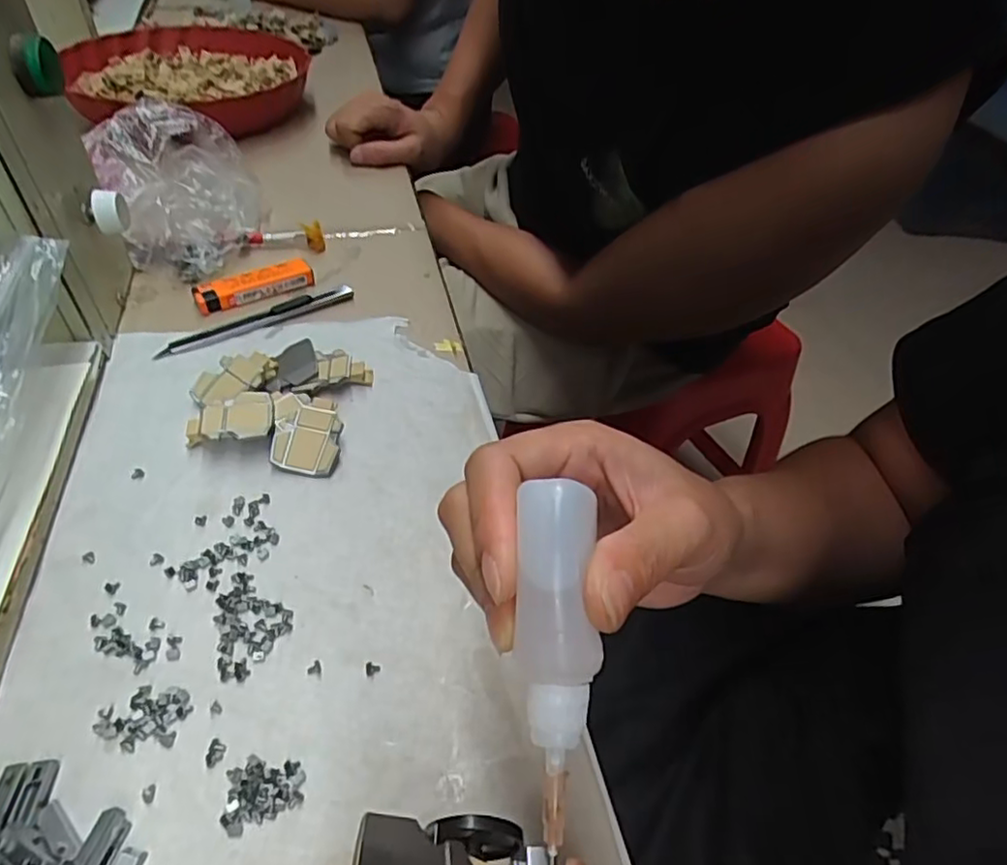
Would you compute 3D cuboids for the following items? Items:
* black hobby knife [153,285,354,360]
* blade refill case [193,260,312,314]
[{"bbox_3d":[-0.161,-0.074,0.422,0.128,0.014,0.011,-21,51,-23],"label":"black hobby knife"},{"bbox_3d":[-0.174,-0.104,0.444,0.079,0.016,0.019,-23,52,-24],"label":"blade refill case"}]

